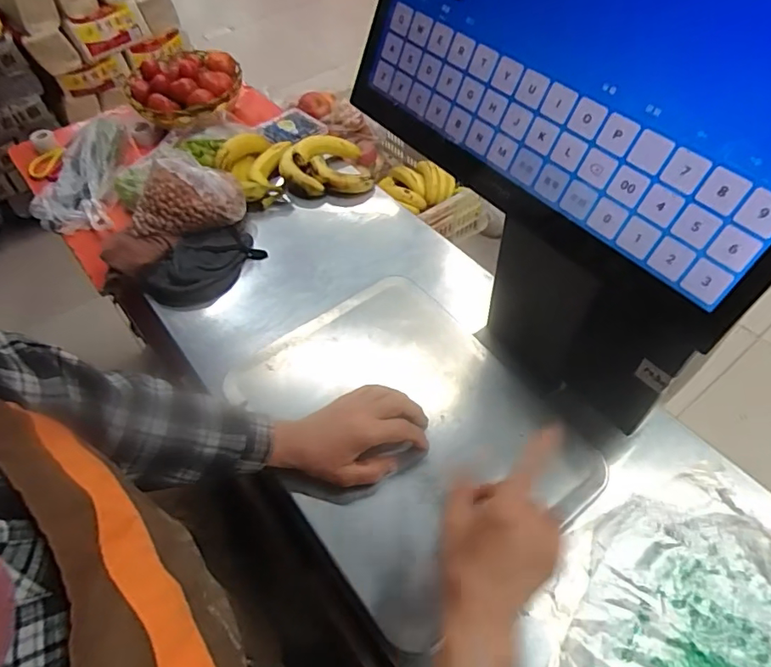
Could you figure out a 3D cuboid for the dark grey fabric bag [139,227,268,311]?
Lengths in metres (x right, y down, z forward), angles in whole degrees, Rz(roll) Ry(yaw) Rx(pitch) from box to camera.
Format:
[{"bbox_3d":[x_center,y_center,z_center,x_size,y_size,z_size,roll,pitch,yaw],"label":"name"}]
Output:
[{"bbox_3d":[-0.288,-0.111,0.833,0.120,0.044,0.182,33,61,24],"label":"dark grey fabric bag"}]

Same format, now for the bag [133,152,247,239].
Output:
[{"bbox_3d":[-0.325,-0.228,0.854,0.166,0.077,0.113,-12,53,-6],"label":"bag"}]

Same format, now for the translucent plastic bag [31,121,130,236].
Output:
[{"bbox_3d":[-0.596,-0.330,1.045,0.154,0.047,0.329,-3,53,1],"label":"translucent plastic bag"}]

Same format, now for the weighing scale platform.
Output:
[{"bbox_3d":[0.017,0.102,0.616,0.289,0.023,0.390,-32,58,-20],"label":"weighing scale platform"}]

